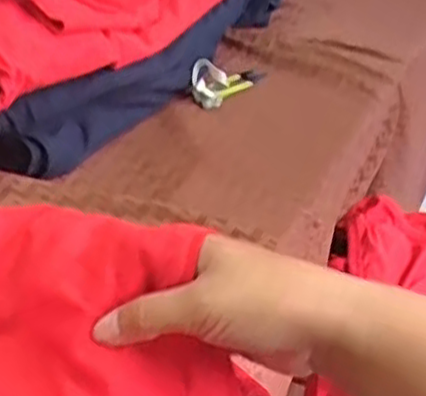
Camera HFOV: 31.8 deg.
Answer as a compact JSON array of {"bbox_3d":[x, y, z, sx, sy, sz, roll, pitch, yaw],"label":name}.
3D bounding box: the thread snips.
[{"bbox_3d":[0.017,-0.127,0.779,0.043,0.030,0.113,31,35,24],"label":"thread snips"}]

